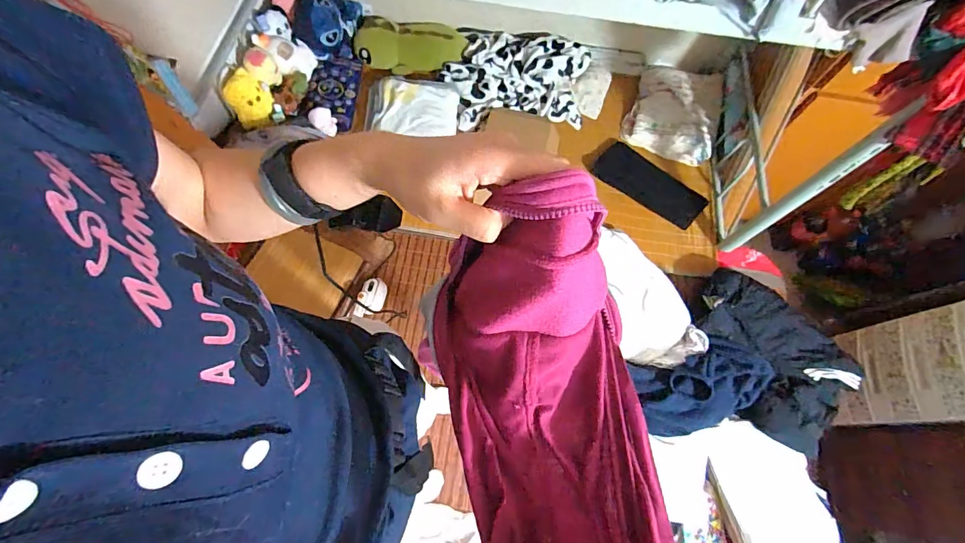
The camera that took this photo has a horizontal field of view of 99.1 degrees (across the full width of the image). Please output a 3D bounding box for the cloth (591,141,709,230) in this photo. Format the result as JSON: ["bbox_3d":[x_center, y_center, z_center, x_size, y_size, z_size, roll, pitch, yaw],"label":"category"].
[{"bbox_3d":[0.648,-0.340,1.616,0.432,0.025,0.174,38,82,19],"label":"cloth"}]

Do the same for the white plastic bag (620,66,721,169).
[{"bbox_3d":[0.773,-0.632,1.668,0.350,0.131,0.372,24,70,7],"label":"white plastic bag"}]

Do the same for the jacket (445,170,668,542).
[{"bbox_3d":[0.055,0.095,0.282,0.141,0.124,0.289,-15,91,-8],"label":"jacket"}]

